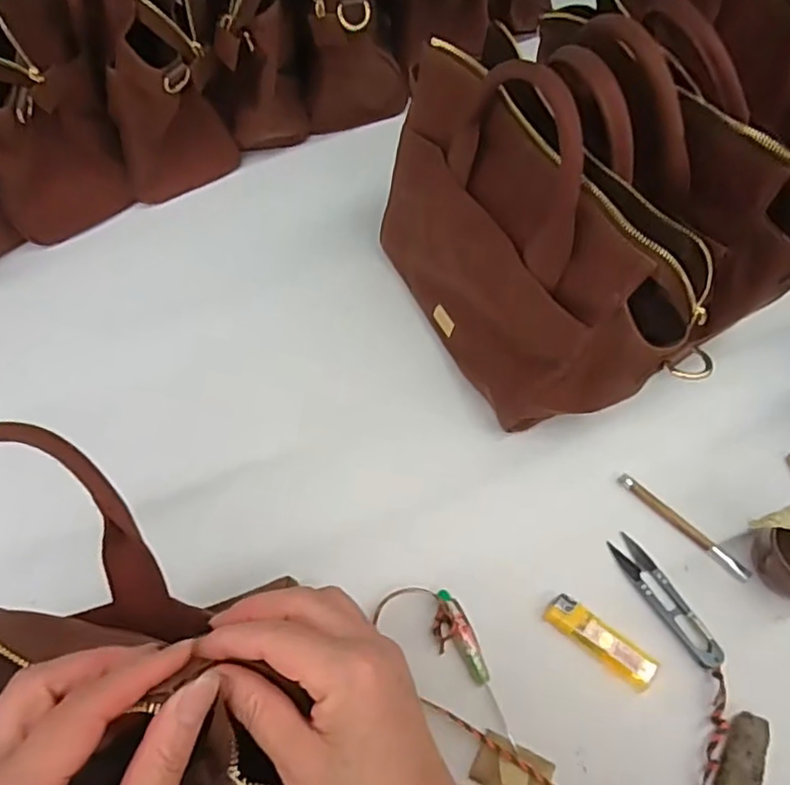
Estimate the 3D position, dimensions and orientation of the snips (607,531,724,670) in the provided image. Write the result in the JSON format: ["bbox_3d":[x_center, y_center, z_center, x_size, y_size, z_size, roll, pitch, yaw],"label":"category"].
[{"bbox_3d":[0.194,0.145,0.448,0.022,0.008,0.102,-29,63,-11],"label":"snips"}]

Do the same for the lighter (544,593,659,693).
[{"bbox_3d":[0.141,0.172,0.434,0.078,0.013,0.025,34,69,20],"label":"lighter"}]

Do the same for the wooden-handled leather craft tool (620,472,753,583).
[{"bbox_3d":[0.217,0.099,0.473,0.012,0.004,0.110,-41,66,-17],"label":"wooden-handled leather craft tool"}]

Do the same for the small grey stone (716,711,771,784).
[{"bbox_3d":[0.220,0.229,0.396,0.024,0.004,0.051,25,66,16],"label":"small grey stone"}]

